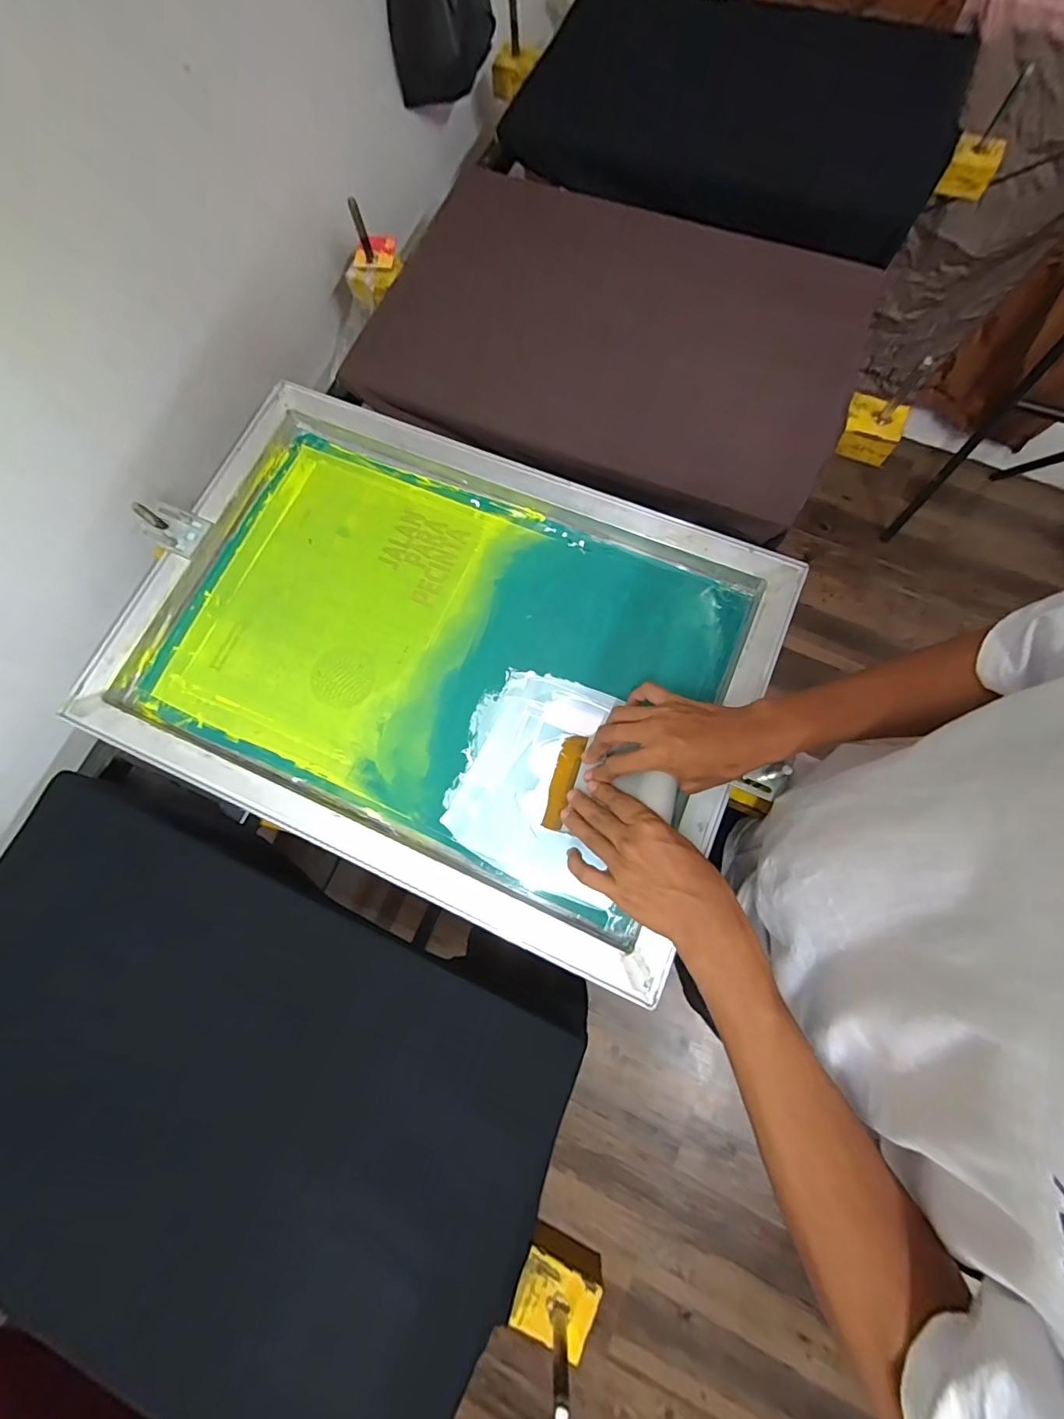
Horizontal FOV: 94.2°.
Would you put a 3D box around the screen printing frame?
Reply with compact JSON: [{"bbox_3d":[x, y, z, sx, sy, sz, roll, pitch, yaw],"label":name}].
[{"bbox_3d":[-0.099,-0.069,0.532,0.666,0.043,0.465,23,77,7],"label":"screen printing frame"}]

